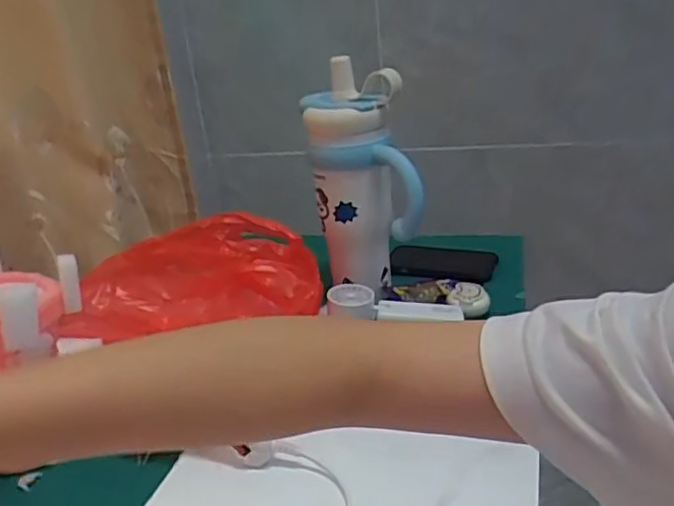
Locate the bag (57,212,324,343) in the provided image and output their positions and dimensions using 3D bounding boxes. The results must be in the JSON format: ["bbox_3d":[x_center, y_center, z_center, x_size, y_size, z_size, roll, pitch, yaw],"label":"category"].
[{"bbox_3d":[-0.165,0.033,0.702,0.302,0.098,0.131,0,24,11],"label":"bag"}]

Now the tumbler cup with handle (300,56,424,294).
[{"bbox_3d":[0.032,-0.077,0.728,0.124,0.257,0.097,-5,24,1],"label":"tumbler cup with handle"}]

